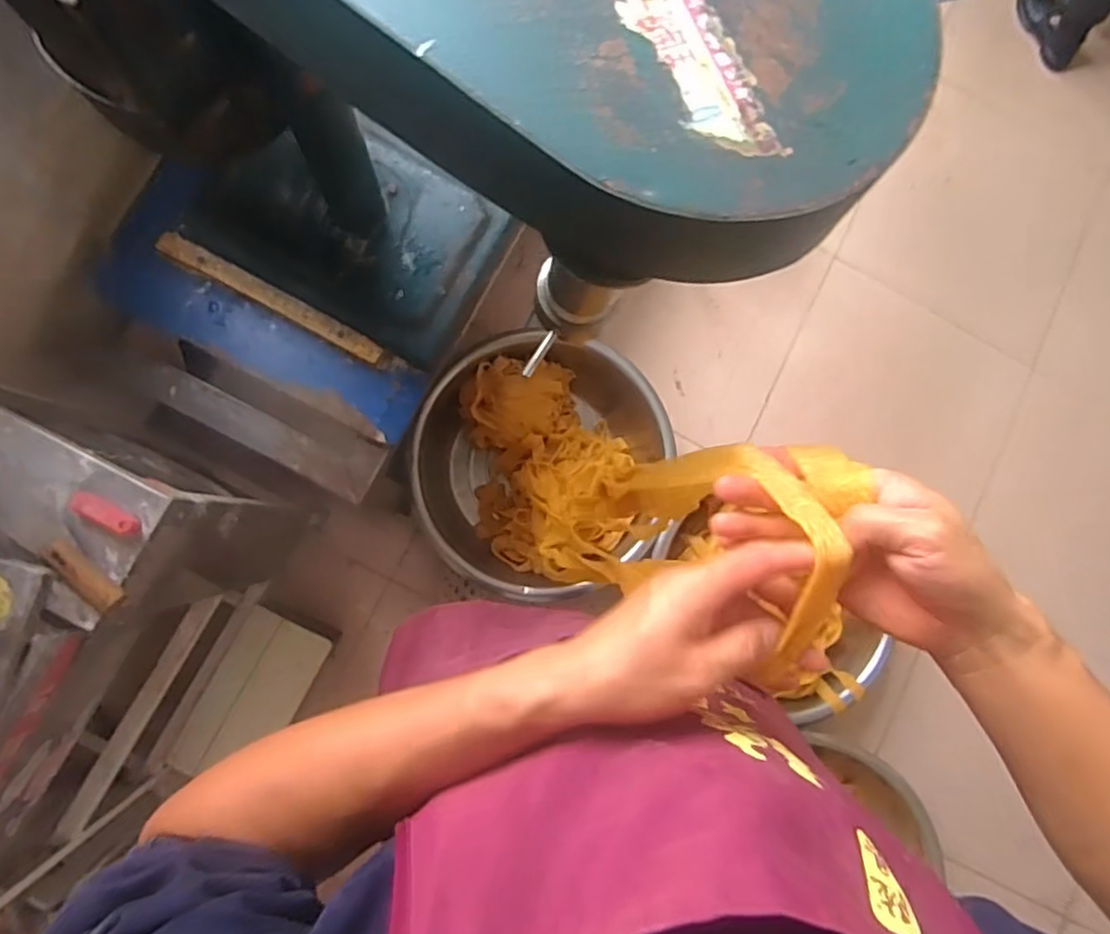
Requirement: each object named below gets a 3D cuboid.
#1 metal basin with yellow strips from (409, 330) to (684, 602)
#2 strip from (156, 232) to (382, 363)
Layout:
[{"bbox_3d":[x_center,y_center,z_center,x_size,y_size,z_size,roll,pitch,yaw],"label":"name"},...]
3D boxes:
[{"bbox_3d":[-0.023,-0.017,1.375,0.525,0.219,0.520,1,84,-8],"label":"metal basin with yellow strips"},{"bbox_3d":[-0.398,-0.237,0.917,0.328,0.009,0.031,28,81,-4],"label":"strip"}]

